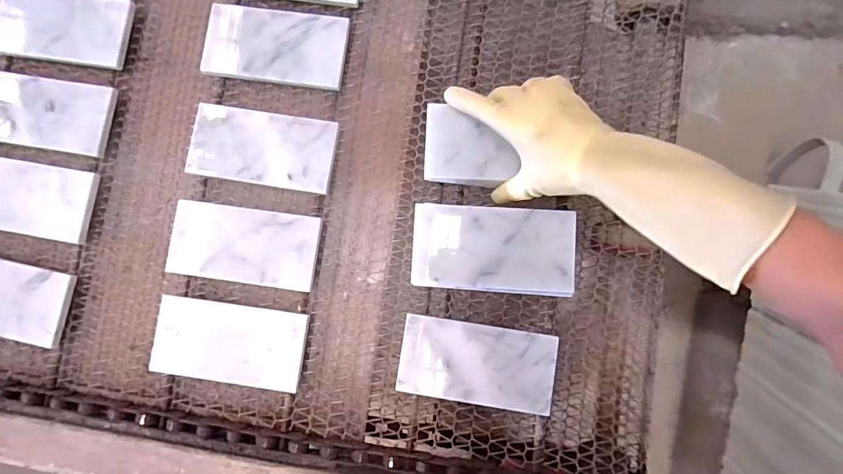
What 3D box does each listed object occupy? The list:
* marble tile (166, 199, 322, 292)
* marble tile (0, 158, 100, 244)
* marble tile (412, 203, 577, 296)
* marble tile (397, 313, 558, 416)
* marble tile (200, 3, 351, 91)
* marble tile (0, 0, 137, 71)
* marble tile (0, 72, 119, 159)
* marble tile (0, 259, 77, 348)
[{"bbox_3d":[-0.186,0.008,0.452,0.153,0.013,0.076,7,86,0],"label":"marble tile"},{"bbox_3d":[-0.437,-0.044,0.474,0.156,0.014,0.077,10,95,6],"label":"marble tile"},{"bbox_3d":[0.070,0.012,0.416,0.152,0.016,0.079,3,85,5],"label":"marble tile"},{"bbox_3d":[0.056,0.127,0.435,0.151,0.005,0.077,8,85,2],"label":"marble tile"},{"bbox_3d":[-0.160,-0.208,0.475,0.154,0.011,0.078,8,93,2],"label":"marble tile"},{"bbox_3d":[-0.407,-0.237,0.491,0.159,0.008,0.076,10,94,7],"label":"marble tile"},{"bbox_3d":[-0.424,-0.138,0.482,0.160,0.008,0.078,10,91,6],"label":"marble tile"},{"bbox_3d":[-0.453,0.063,0.463,0.155,0.012,0.078,11,89,8],"label":"marble tile"}]

